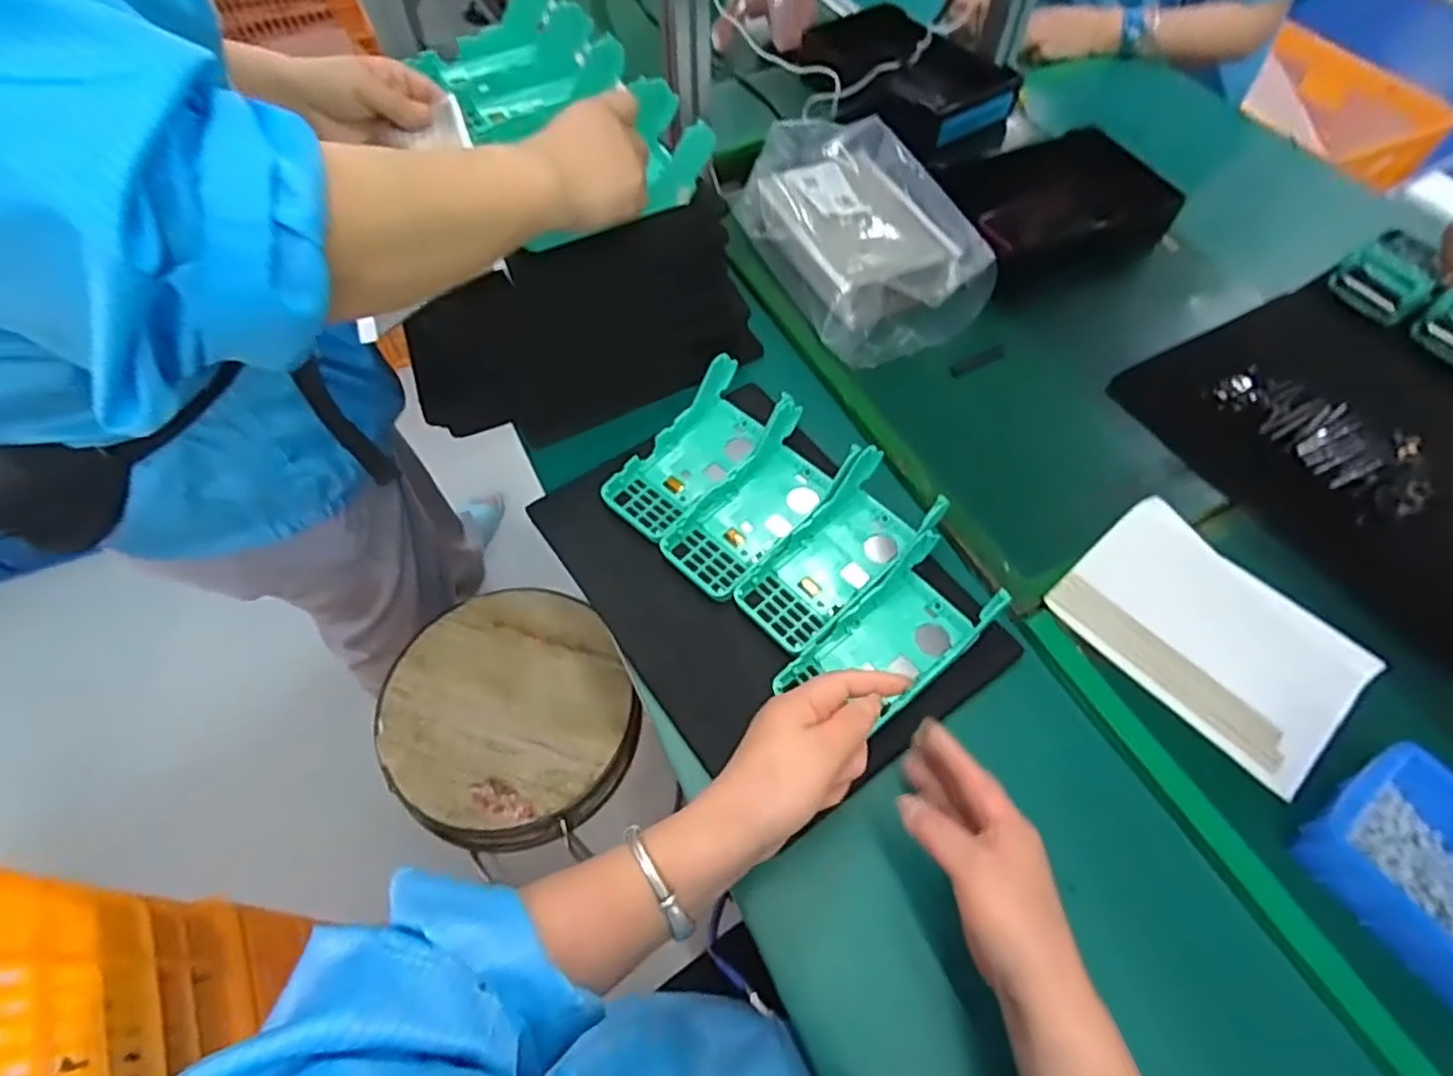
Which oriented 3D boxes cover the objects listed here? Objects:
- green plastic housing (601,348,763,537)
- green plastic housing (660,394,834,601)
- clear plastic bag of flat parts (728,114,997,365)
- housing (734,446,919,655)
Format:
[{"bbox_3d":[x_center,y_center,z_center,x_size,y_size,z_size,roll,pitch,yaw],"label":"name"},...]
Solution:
[{"bbox_3d":[-0.028,-0.076,0.605,0.074,0.051,0.158,37,62,22],"label":"green plastic housing"},{"bbox_3d":[0.025,-0.035,0.574,0.071,0.050,0.165,36,62,22],"label":"green plastic housing"},{"bbox_3d":[0.134,-0.320,0.729,0.191,0.063,0.300,-14,57,-11],"label":"clear plastic bag of flat parts"},{"bbox_3d":[0.084,0.010,0.556,0.075,0.054,0.159,36,62,22],"label":"housing"}]

